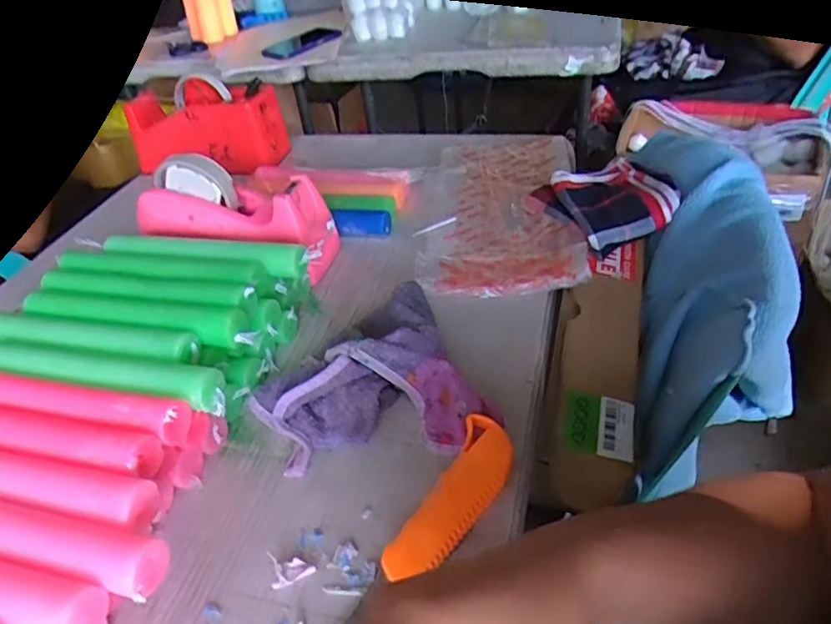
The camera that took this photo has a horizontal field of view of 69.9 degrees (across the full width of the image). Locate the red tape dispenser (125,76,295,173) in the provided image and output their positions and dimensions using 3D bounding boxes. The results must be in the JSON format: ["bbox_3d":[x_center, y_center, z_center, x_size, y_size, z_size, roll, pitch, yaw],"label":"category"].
[{"bbox_3d":[-0.284,-0.248,0.795,0.210,0.097,0.066,3,41,13],"label":"red tape dispenser"}]

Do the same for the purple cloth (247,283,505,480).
[{"bbox_3d":[-0.038,0.049,0.441,0.159,0.042,0.149,-21,41,-16],"label":"purple cloth"}]

